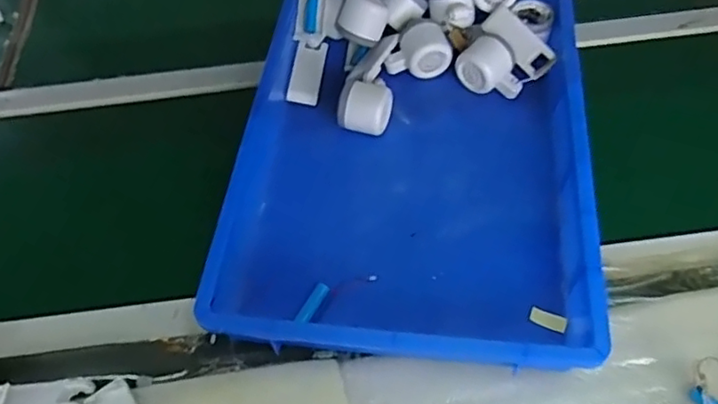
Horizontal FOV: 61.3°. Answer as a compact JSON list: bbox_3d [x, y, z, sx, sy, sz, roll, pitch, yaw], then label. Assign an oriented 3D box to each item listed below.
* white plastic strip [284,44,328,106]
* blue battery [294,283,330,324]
[{"bbox_3d":[-0.067,-0.171,0.800,0.041,0.004,0.105,13,60,-8],"label":"white plastic strip"},{"bbox_3d":[-0.048,0.104,0.614,0.013,0.012,0.047,27,62,19],"label":"blue battery"}]

